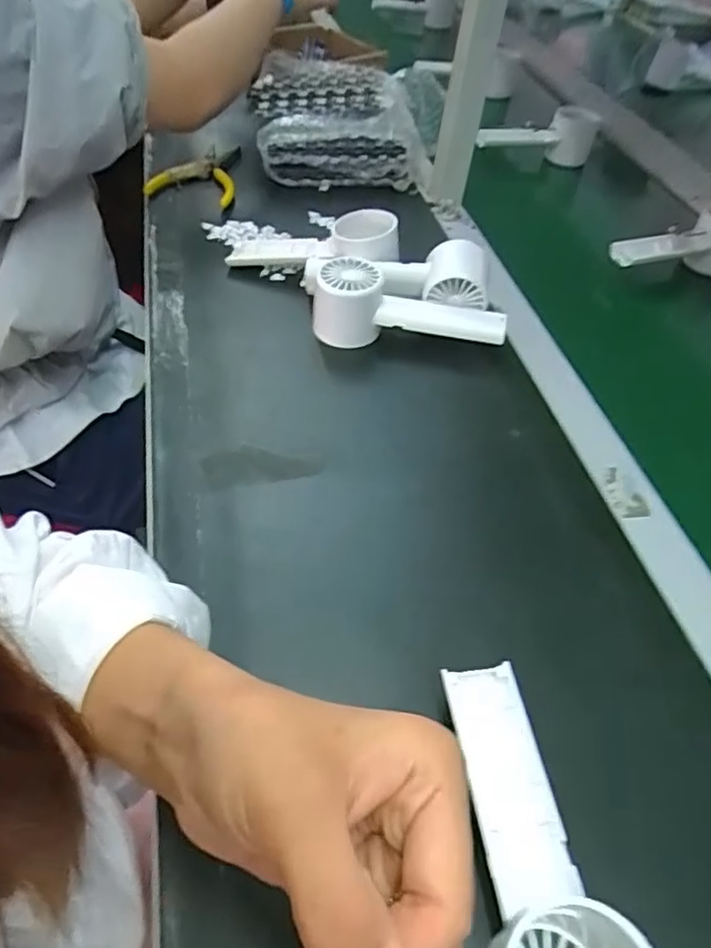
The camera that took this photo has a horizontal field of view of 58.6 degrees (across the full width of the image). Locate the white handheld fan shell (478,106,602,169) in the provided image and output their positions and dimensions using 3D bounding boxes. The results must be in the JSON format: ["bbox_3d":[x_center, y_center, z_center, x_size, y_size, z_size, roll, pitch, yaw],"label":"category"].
[{"bbox_3d":[0.229,-0.422,0.803,0.149,0.062,0.053,0,49,-4],"label":"white handheld fan shell"}]

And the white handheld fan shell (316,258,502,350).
[{"bbox_3d":[0.043,-0.138,0.530,0.159,0.058,0.061,5,49,1],"label":"white handheld fan shell"}]

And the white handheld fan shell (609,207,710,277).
[{"bbox_3d":[0.324,-0.227,0.627,0.160,0.056,0.059,-12,51,-14],"label":"white handheld fan shell"}]

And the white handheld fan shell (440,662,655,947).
[{"bbox_3d":[0.083,0.159,0.272,0.063,0.058,0.154,0,49,-4],"label":"white handheld fan shell"}]

